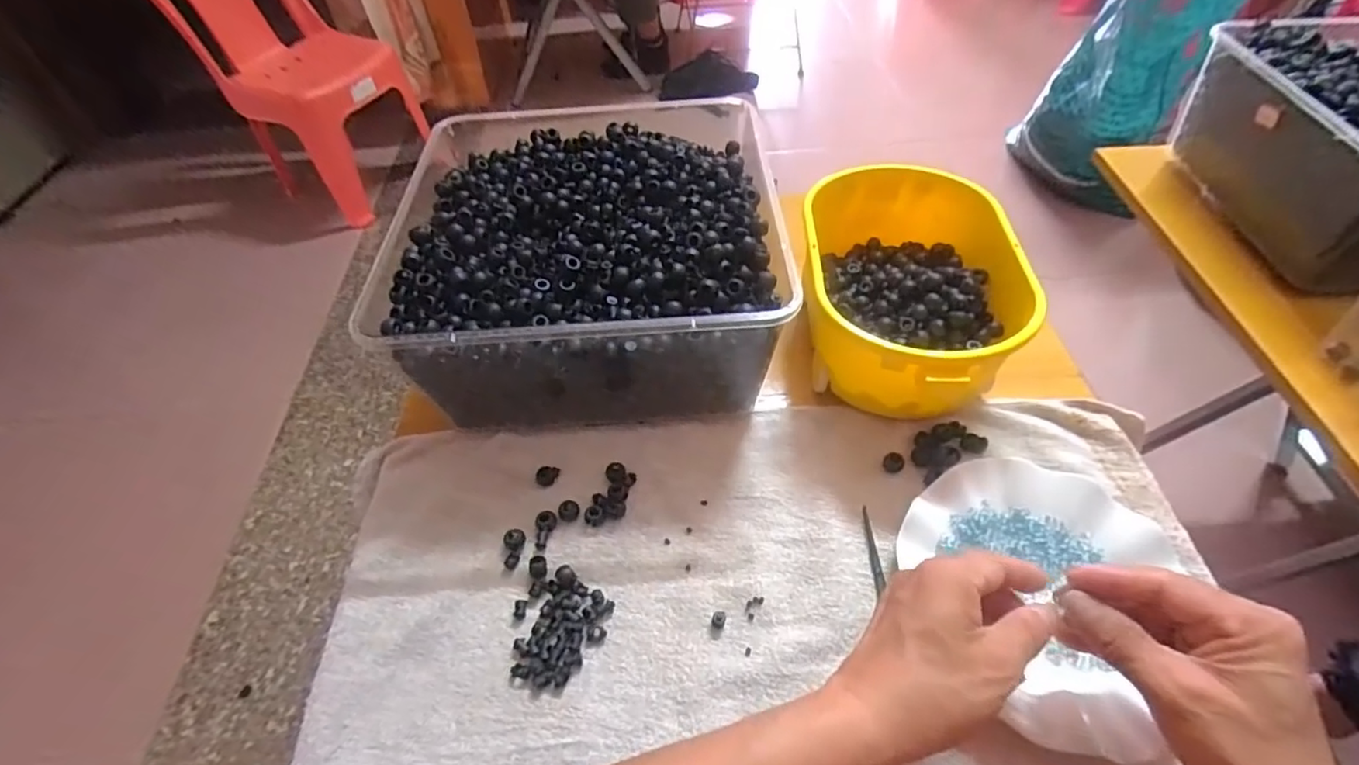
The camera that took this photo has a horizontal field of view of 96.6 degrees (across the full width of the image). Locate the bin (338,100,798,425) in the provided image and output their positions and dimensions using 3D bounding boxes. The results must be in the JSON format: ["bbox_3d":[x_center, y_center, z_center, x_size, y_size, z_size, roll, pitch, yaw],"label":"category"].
[{"bbox_3d":[-0.073,-0.099,0.534,0.292,0.134,0.329,-5,51,-1],"label":"bin"}]

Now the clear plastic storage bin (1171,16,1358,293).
[{"bbox_3d":[0.713,-0.220,0.599,0.307,0.143,0.296,-1,51,3],"label":"clear plastic storage bin"}]

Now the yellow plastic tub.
[{"bbox_3d":[0.189,-0.078,0.515,0.161,0.086,0.246,1,51,4],"label":"yellow plastic tub"}]

